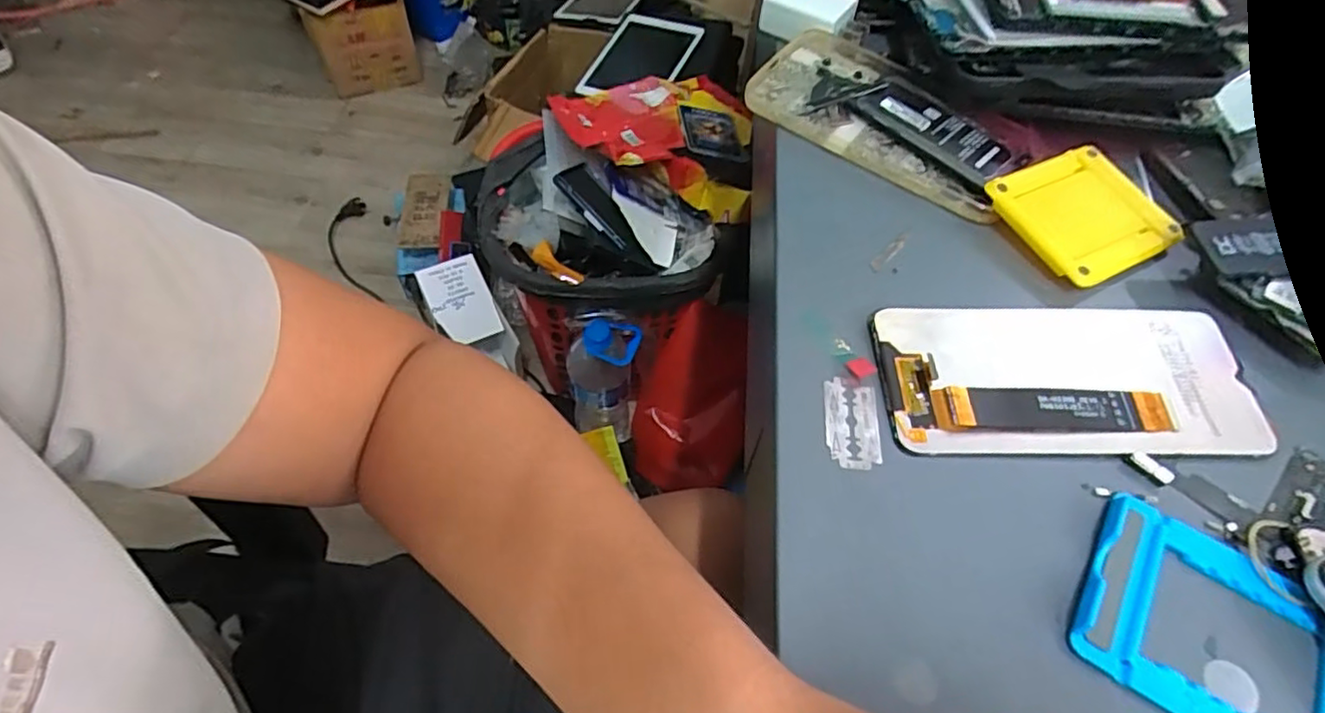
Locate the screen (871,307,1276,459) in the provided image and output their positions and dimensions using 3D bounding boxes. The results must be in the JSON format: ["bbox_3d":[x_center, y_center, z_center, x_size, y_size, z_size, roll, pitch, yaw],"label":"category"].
[{"bbox_3d":[0.171,0.009,0.275,0.153,0.010,0.069,1,56,-3],"label":"screen"}]

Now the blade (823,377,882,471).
[{"bbox_3d":[0.078,0.028,0.267,0.022,0.004,0.039,4,60,2],"label":"blade"}]

